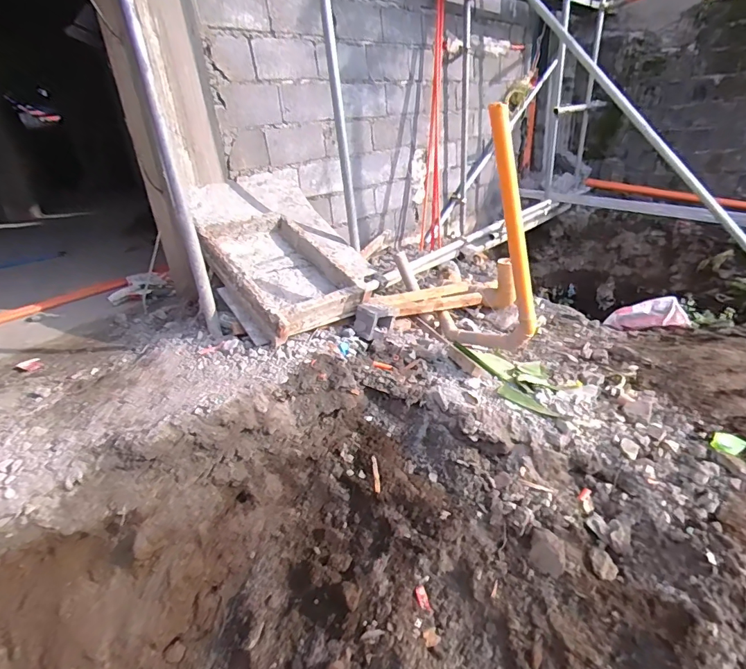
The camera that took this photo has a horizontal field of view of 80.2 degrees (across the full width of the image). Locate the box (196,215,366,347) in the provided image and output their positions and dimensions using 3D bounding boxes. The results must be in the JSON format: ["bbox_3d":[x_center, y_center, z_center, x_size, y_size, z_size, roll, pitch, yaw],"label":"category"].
[{"bbox_3d":[-0.414,-0.276,1.898,0.678,0.146,0.456,41,41,25],"label":"box"}]

